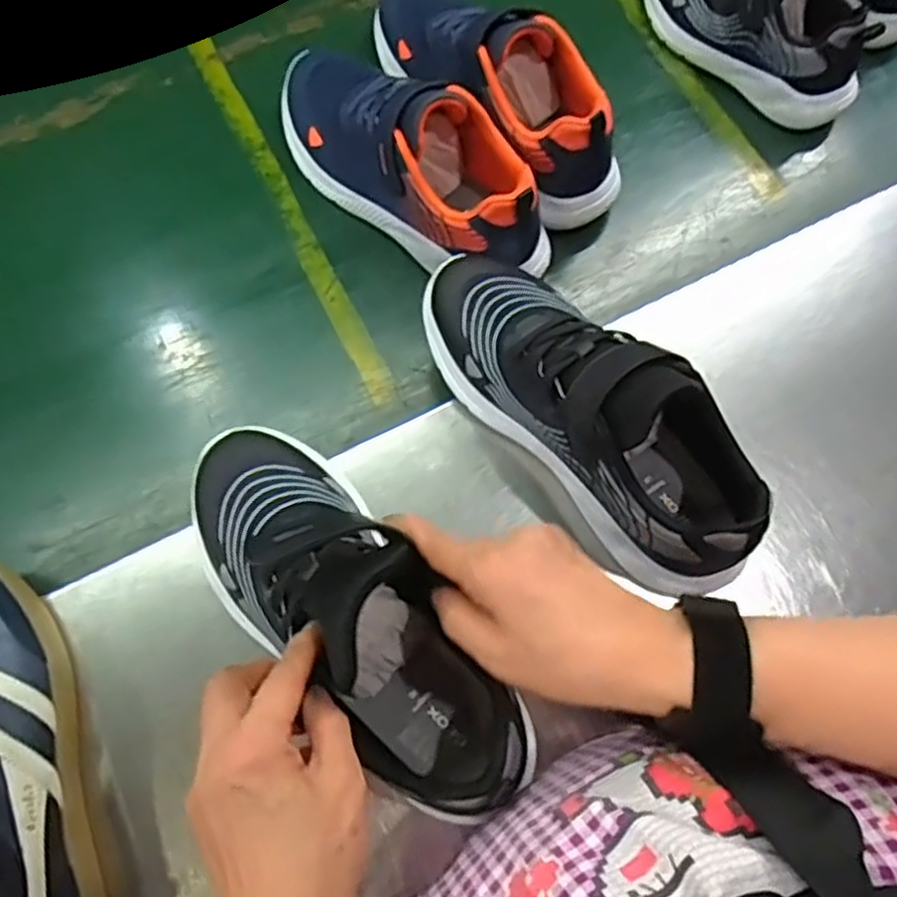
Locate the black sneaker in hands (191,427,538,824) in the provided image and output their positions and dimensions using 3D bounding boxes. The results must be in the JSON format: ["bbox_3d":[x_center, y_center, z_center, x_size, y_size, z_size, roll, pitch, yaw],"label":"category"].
[{"bbox_3d":[-0.061,0.078,0.388,0.090,0.114,0.242,-35,73,-13],"label":"black sneaker in hands"}]

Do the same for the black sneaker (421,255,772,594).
[{"bbox_3d":[0.083,-0.026,0.458,0.080,0.122,0.257,-39,77,-14],"label":"black sneaker"}]

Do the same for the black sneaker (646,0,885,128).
[{"bbox_3d":[0.244,-0.352,0.601,0.068,0.095,0.206,-42,78,-14],"label":"black sneaker"}]

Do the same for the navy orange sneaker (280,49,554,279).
[{"bbox_3d":[-0.032,-0.217,0.544,0.244,0.101,0.087,44,75,11],"label":"navy orange sneaker"}]

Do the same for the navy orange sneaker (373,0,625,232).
[{"bbox_3d":[0.034,-0.284,0.568,0.093,0.098,0.256,-33,76,-12],"label":"navy orange sneaker"}]

